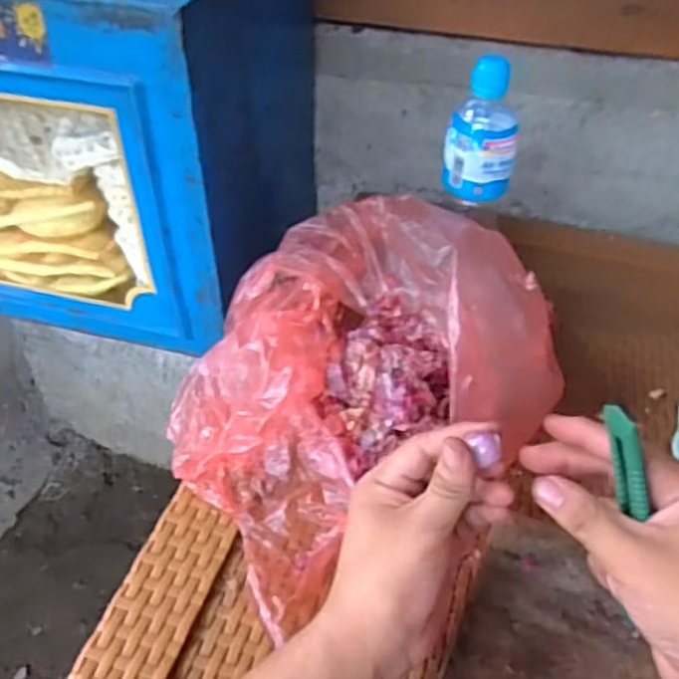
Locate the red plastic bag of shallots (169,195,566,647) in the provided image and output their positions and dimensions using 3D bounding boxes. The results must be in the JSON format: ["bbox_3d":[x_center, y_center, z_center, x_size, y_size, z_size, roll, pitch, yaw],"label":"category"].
[{"bbox_3d":[0.011,0.016,0.569,0.309,0.132,0.247,-26,48,-28],"label":"red plastic bag of shallots"}]

